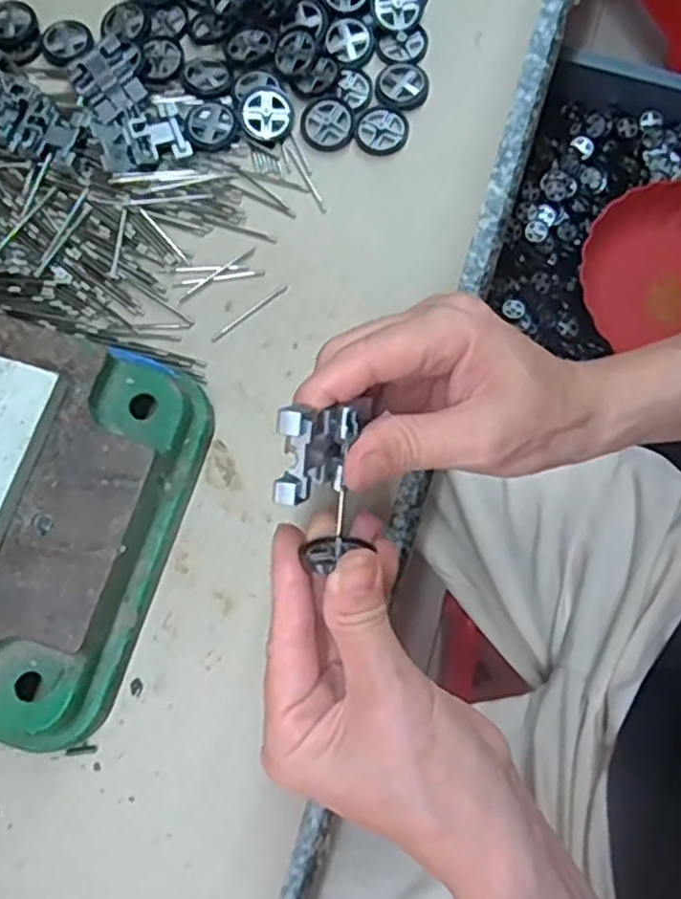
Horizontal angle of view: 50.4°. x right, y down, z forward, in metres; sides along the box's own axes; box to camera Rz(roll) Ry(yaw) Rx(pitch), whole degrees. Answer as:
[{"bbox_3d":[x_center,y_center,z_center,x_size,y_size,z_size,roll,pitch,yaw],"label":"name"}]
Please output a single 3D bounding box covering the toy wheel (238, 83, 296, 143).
[{"bbox_3d":[-0.038,-0.172,0.371,0.026,0.005,0.030,-28,77,-7],"label":"toy wheel"}]

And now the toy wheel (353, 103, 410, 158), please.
[{"bbox_3d":[0.021,-0.165,0.371,0.027,0.004,0.026,0,76,0],"label":"toy wheel"}]

